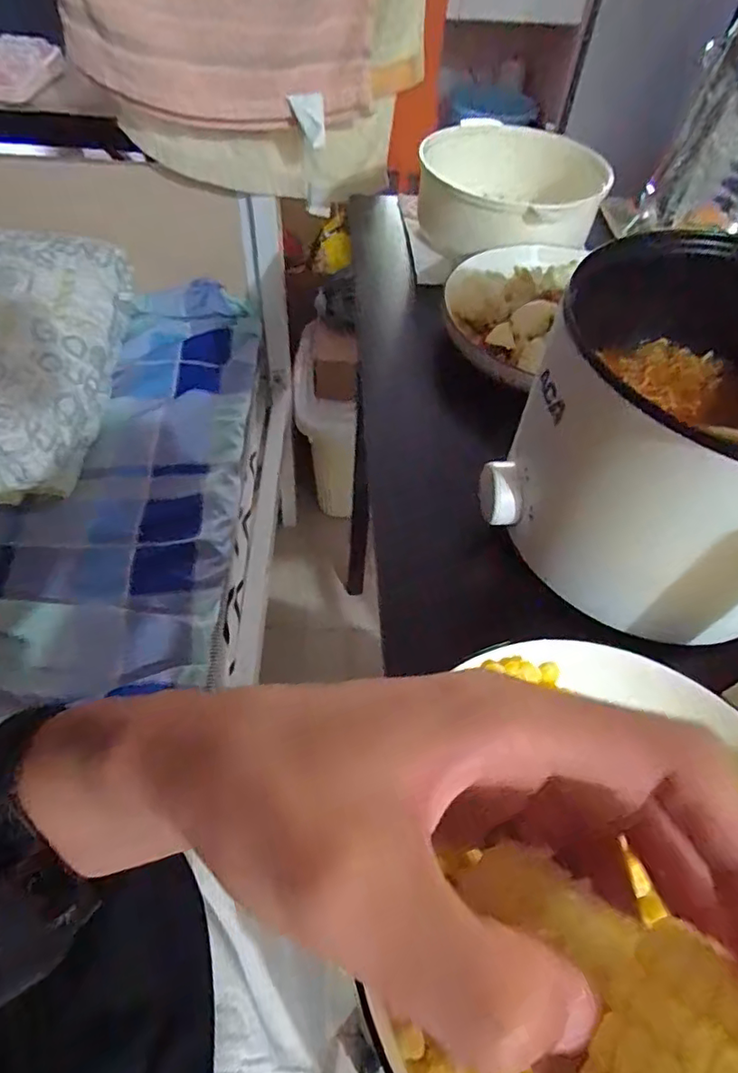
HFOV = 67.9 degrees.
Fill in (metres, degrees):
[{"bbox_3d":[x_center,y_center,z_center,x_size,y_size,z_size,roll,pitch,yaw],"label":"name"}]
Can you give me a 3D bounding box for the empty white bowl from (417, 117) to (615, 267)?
[{"bbox_3d":[0.126,-0.325,0.518,0.157,0.061,0.192,30,57,16],"label":"empty white bowl"}]

